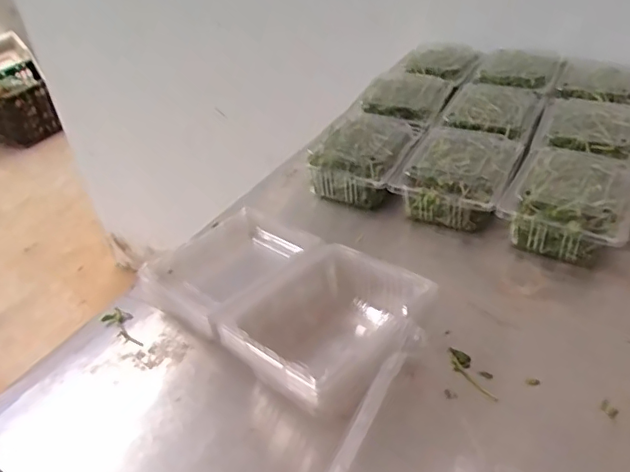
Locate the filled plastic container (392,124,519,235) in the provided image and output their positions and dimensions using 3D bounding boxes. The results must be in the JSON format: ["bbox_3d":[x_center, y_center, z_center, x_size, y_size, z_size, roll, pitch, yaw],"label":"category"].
[{"bbox_3d":[0.159,-0.065,0.613,0.105,0.064,0.143,14,41,25],"label":"filled plastic container"}]

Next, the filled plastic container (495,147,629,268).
[{"bbox_3d":[0.253,-0.028,0.553,0.111,0.062,0.125,18,43,29],"label":"filled plastic container"}]

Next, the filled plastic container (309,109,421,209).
[{"bbox_3d":[0.063,-0.091,0.654,0.097,0.074,0.138,13,40,23],"label":"filled plastic container"}]

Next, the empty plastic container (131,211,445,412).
[{"bbox_3d":[-0.030,0.053,0.463,0.227,0.069,0.142,25,46,34],"label":"empty plastic container"}]

